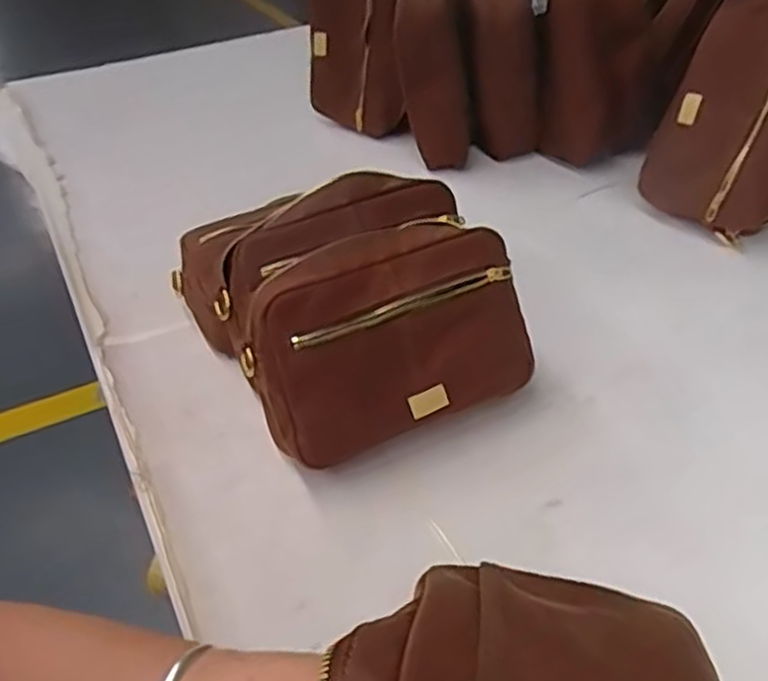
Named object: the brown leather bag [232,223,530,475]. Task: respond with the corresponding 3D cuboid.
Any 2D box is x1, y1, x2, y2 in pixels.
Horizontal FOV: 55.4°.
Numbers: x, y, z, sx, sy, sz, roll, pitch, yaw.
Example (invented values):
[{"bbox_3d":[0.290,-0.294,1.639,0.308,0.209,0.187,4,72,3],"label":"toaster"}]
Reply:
[{"bbox_3d":[0.003,-0.002,0.489,0.193,0.137,0.055,-17,8,-19],"label":"brown leather bag"}]

